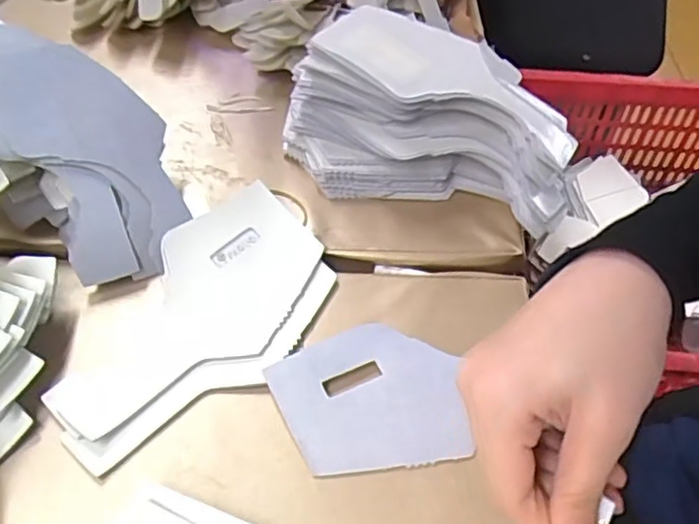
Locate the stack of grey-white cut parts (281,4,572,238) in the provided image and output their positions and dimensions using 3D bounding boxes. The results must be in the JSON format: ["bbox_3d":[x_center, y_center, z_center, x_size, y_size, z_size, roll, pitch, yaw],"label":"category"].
[{"bbox_3d":[0.057,-0.105,0.454,0.202,0.086,0.113,11,52,7],"label":"stack of grey-white cut parts"}]

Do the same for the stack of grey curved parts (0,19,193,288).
[{"bbox_3d":[-0.210,-0.099,0.430,0.261,0.045,0.112,39,59,6],"label":"stack of grey curved parts"}]

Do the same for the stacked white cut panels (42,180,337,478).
[{"bbox_3d":[-0.084,0.034,0.384,0.102,0.017,0.191,21,54,15],"label":"stacked white cut panels"}]

